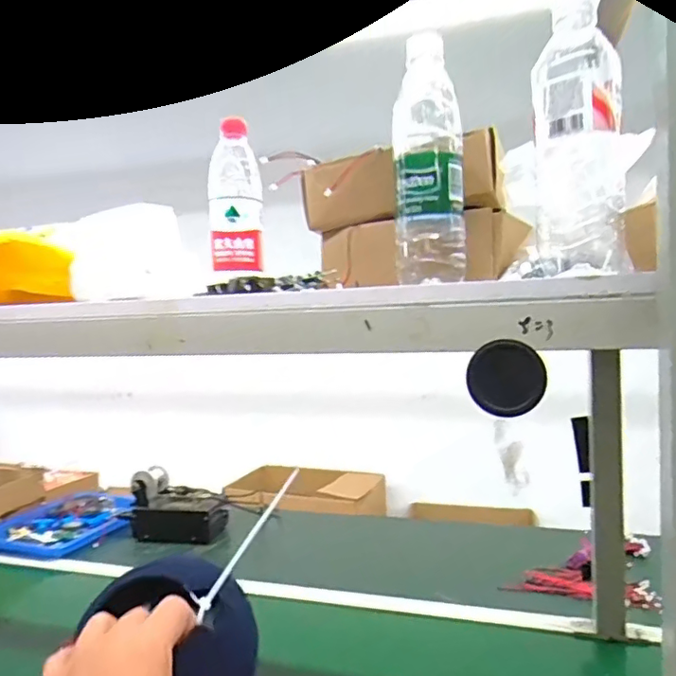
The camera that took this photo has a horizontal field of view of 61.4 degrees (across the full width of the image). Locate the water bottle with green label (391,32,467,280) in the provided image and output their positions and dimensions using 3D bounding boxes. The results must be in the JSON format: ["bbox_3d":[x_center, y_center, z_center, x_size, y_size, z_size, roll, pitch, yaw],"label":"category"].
[{"bbox_3d":[0.085,-0.166,0.530,0.064,0.220,0.054,-2,2,11],"label":"water bottle with green label"}]

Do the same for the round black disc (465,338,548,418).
[{"bbox_3d":[0.137,0.031,0.467,0.060,0.057,0.018,-1,2,29],"label":"round black disc"}]

